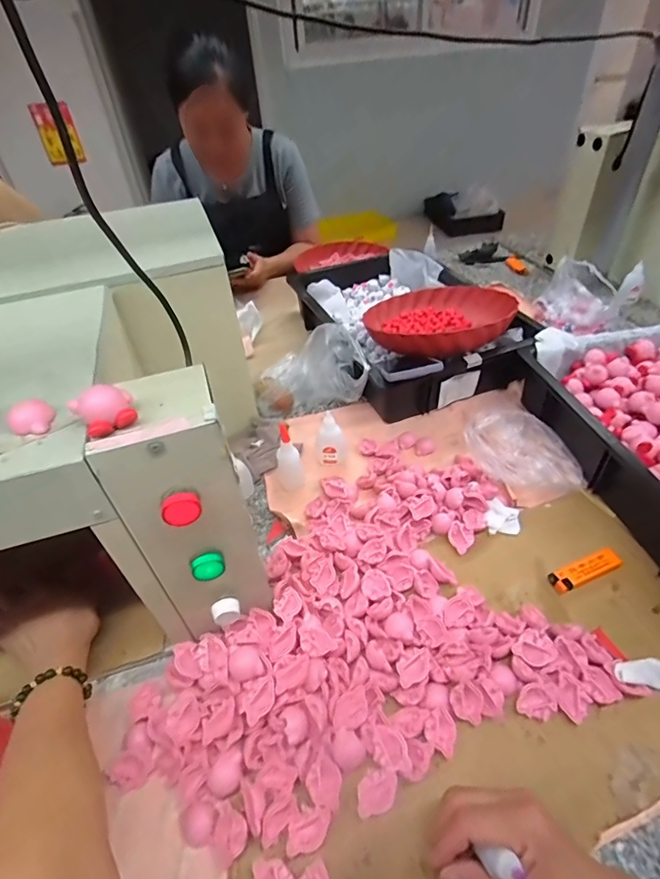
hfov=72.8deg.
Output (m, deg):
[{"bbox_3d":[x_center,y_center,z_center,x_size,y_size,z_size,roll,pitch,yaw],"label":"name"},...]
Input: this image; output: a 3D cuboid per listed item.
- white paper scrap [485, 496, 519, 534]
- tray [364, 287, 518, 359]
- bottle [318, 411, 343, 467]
[{"bbox_3d":[0.211,0.096,0.547,0.040,0.015,0.045,11,45,15],"label":"white paper scrap"},{"bbox_3d":[0.185,-0.207,0.766,0.259,0.055,0.259,-11,29,6],"label":"tray"},{"bbox_3d":[0.001,-0.002,0.629,0.034,0.077,0.034,-4,43,0],"label":"bottle"}]

